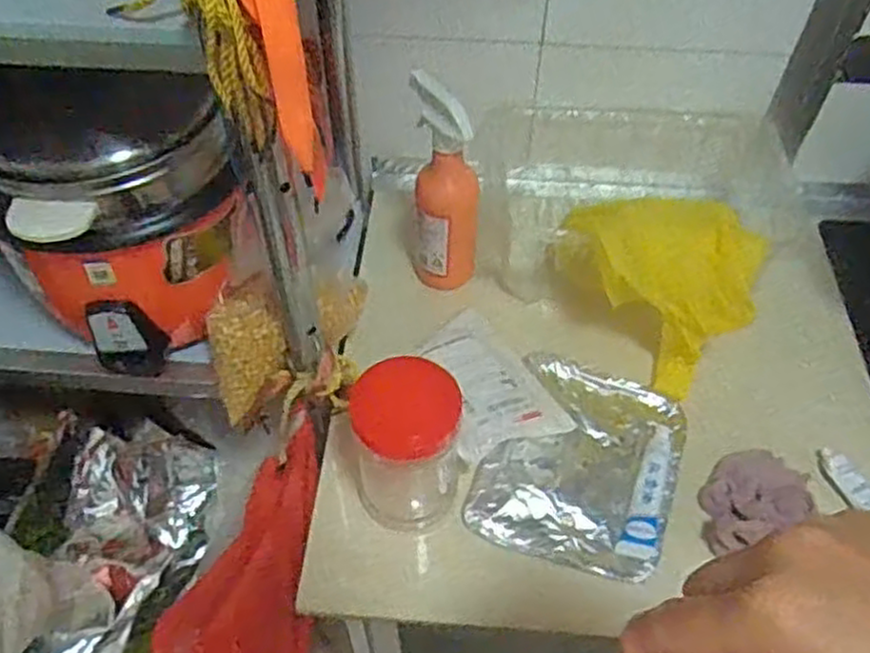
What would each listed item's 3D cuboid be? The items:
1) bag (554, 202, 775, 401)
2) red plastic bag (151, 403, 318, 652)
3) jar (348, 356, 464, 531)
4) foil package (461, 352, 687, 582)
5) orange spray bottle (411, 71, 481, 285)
[{"bbox_3d":[0.229,-0.045,0.695,0.160,0.204,0.046,-38,14,14],"label":"bag"},{"bbox_3d":[-0.190,0.243,0.790,0.129,0.361,0.135,22,14,17],"label":"red plastic bag"},{"bbox_3d":[-0.024,0.104,0.638,0.084,0.151,0.077,0,51,0],"label":"jar"},{"bbox_3d":[0.138,0.124,0.701,0.168,0.017,0.203,17,53,13],"label":"foil package"},{"bbox_3d":[0.012,-0.136,0.759,0.068,0.215,0.073,1,51,1],"label":"orange spray bottle"}]

